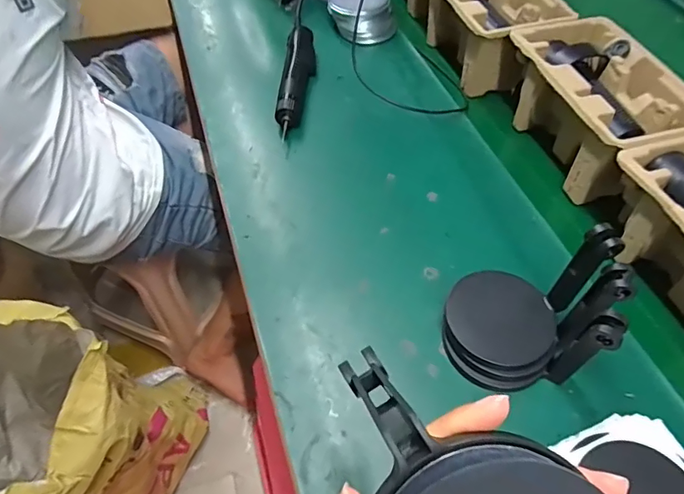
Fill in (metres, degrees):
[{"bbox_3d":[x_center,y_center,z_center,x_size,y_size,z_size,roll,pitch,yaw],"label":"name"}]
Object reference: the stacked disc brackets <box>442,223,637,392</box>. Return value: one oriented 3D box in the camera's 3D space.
[{"bbox_3d":[0.160,0.054,0.404,0.117,0.127,0.102,6,58,1],"label":"stacked disc brackets"}]

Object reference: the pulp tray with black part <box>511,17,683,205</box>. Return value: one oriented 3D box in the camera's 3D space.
[{"bbox_3d":[0.306,-0.177,0.579,0.142,0.107,0.238,-13,59,-12],"label":"pulp tray with black part"}]

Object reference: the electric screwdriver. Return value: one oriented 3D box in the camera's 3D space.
[{"bbox_3d":[-0.063,-0.247,0.675,0.042,0.031,0.222,4,58,-1],"label":"electric screwdriver"}]

